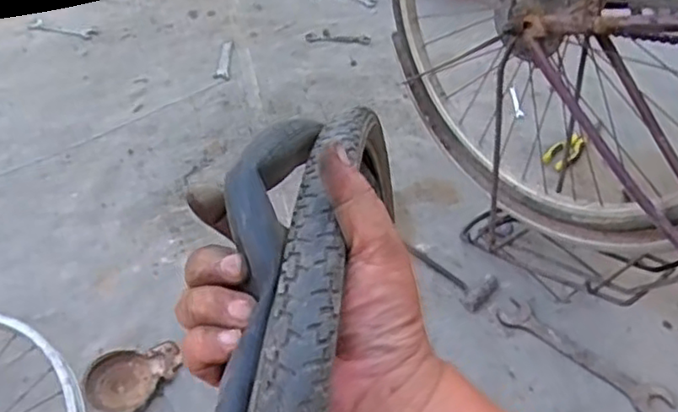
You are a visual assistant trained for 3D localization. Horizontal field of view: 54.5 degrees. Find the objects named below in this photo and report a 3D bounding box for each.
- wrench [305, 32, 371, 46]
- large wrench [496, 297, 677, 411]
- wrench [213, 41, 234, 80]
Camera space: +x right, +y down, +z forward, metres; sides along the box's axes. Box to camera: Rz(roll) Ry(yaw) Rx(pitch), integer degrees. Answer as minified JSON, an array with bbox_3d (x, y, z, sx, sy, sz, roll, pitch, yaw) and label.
[{"bbox_3d":[-0.002,-0.405,1.592,0.154,0.004,0.040,3,49,-3],"label":"wrench"},{"bbox_3d":[0.367,0.226,1.003,0.057,0.009,0.275,-34,48,-28],"label":"large wrench"},{"bbox_3d":[-0.259,-0.331,1.486,0.035,0.005,0.147,1,50,-4],"label":"wrench"}]

